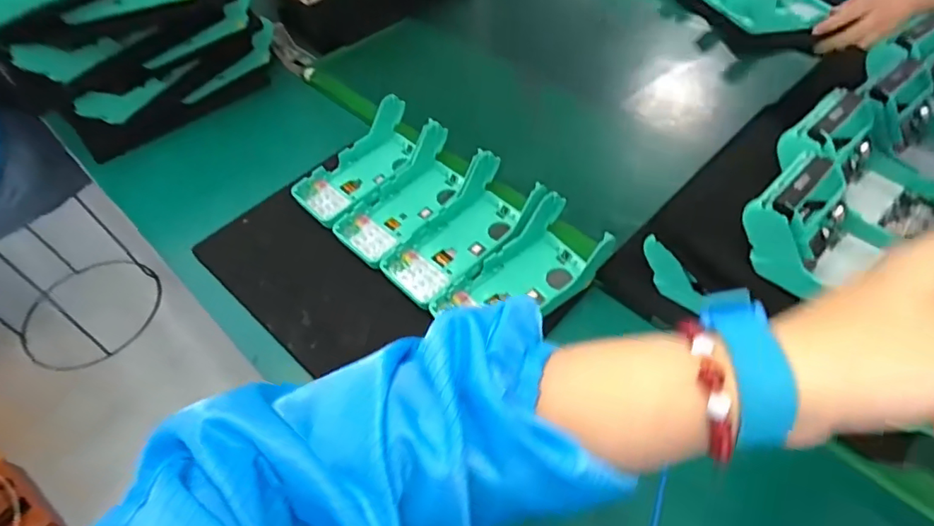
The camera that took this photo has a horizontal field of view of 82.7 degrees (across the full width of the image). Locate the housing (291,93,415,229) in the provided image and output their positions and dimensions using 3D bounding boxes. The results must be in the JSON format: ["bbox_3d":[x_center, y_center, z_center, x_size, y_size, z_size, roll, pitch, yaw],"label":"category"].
[{"bbox_3d":[-0.122,-0.115,0.619,0.083,0.054,0.175,28,66,23],"label":"housing"}]

